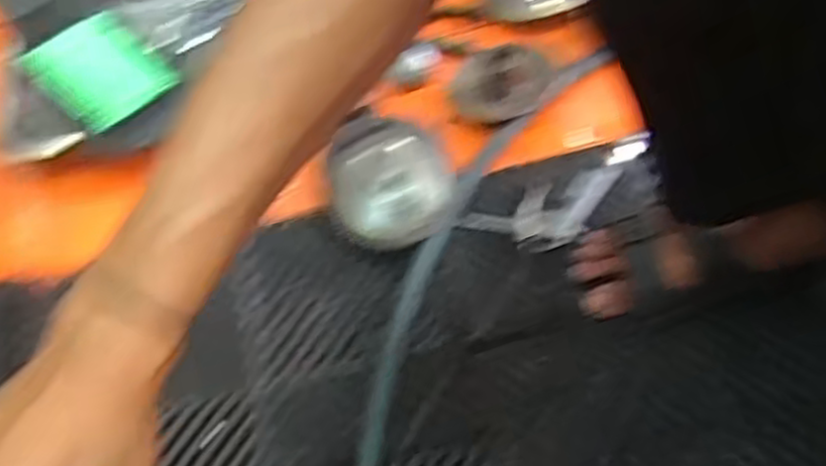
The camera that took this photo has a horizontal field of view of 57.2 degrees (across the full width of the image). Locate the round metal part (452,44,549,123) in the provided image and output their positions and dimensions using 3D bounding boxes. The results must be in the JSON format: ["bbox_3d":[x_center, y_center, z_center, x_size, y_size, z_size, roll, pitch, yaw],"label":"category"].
[{"bbox_3d":[0.093,-0.161,0.810,0.097,0.021,0.089,-3,60,5],"label":"round metal part"}]

